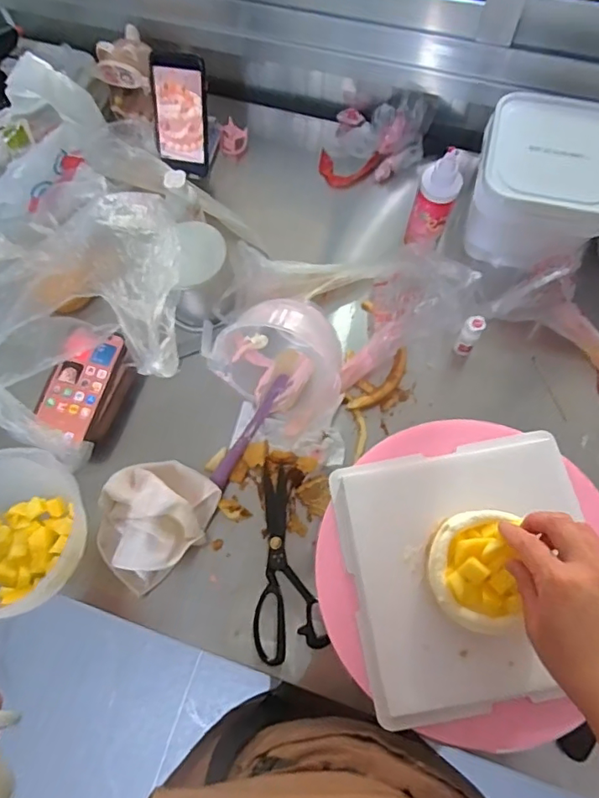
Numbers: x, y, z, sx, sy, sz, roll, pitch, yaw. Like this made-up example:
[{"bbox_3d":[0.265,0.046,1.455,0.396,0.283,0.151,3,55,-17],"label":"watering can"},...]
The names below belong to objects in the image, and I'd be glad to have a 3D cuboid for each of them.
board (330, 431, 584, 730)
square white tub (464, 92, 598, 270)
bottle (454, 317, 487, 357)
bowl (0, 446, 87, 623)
[{"bbox_3d":[0.155,0.158,0.486,0.217,0.024,0.228,-13,71,6],"label":"board"},{"bbox_3d":[0.318,-0.279,0.700,0.166,0.128,0.175,14,72,7],"label":"square white tub"},{"bbox_3d":[0.215,-0.079,0.672,0.023,0.063,0.028,26,74,11],"label":"bottle"},{"bbox_3d":[-0.281,0.129,0.505,0.147,0.082,0.145,-1,71,2],"label":"bowl"}]

